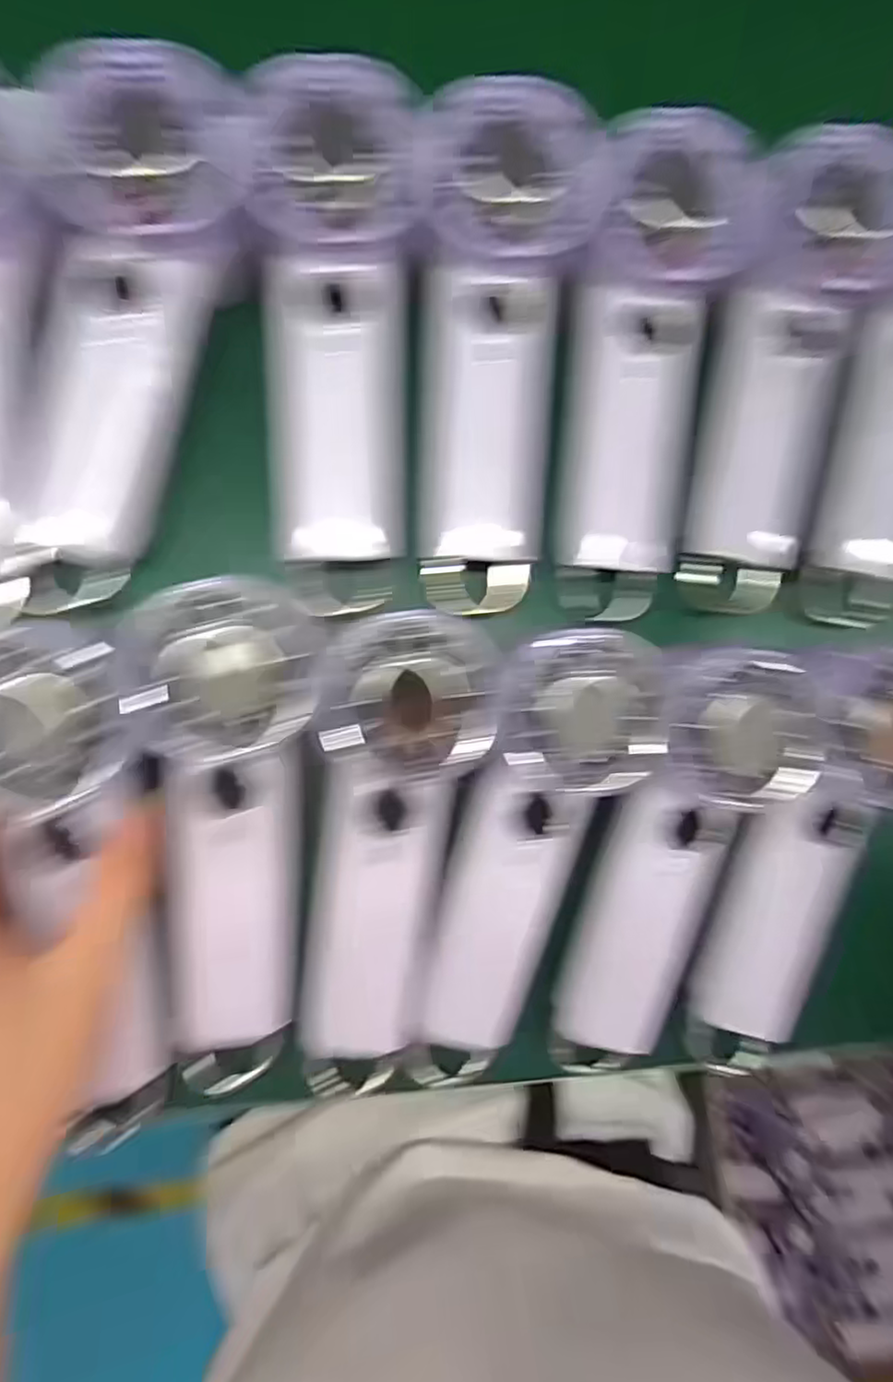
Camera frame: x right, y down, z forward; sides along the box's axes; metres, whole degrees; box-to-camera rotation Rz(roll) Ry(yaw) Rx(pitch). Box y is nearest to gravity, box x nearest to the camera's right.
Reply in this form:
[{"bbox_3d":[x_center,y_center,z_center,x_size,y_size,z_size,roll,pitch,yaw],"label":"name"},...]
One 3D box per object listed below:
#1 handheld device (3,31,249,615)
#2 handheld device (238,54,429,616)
[{"bbox_3d":[-0.124,-0.128,0.250,0.060,0.028,0.193,16,104,-7],"label":"handheld device"},{"bbox_3d":[-0.042,-0.130,0.259,0.060,0.024,0.191,-1,106,-8],"label":"handheld device"}]

